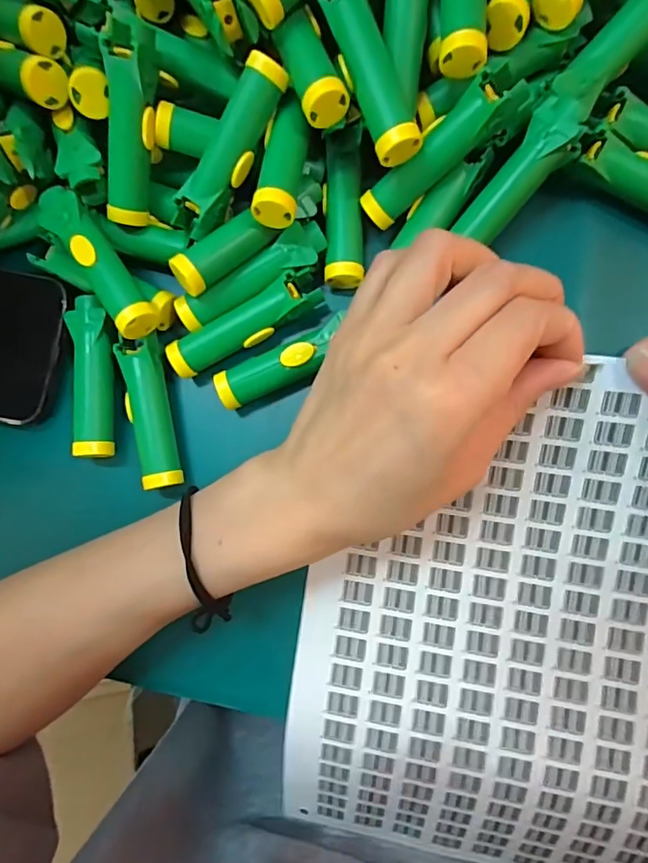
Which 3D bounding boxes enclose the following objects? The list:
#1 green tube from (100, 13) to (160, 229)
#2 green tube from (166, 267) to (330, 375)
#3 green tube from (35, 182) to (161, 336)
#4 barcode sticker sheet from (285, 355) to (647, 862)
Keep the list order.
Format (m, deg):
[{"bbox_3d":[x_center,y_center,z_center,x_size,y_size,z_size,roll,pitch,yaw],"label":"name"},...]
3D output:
[{"bbox_3d":[-0.087,-0.137,0.231,0.019,0.017,0.079,19,121,8],"label":"green tube"},{"bbox_3d":[-0.039,-0.052,0.246,0.080,0.014,0.019,-28,82,2],"label":"green tube"},{"bbox_3d":[-0.109,-0.080,0.239,0.021,0.020,0.079,-35,81,1],"label":"green tube"},{"bbox_3d":[0.093,0.097,0.230,0.202,0.061,0.228,8,85,7],"label":"barcode sticker sheet"}]

